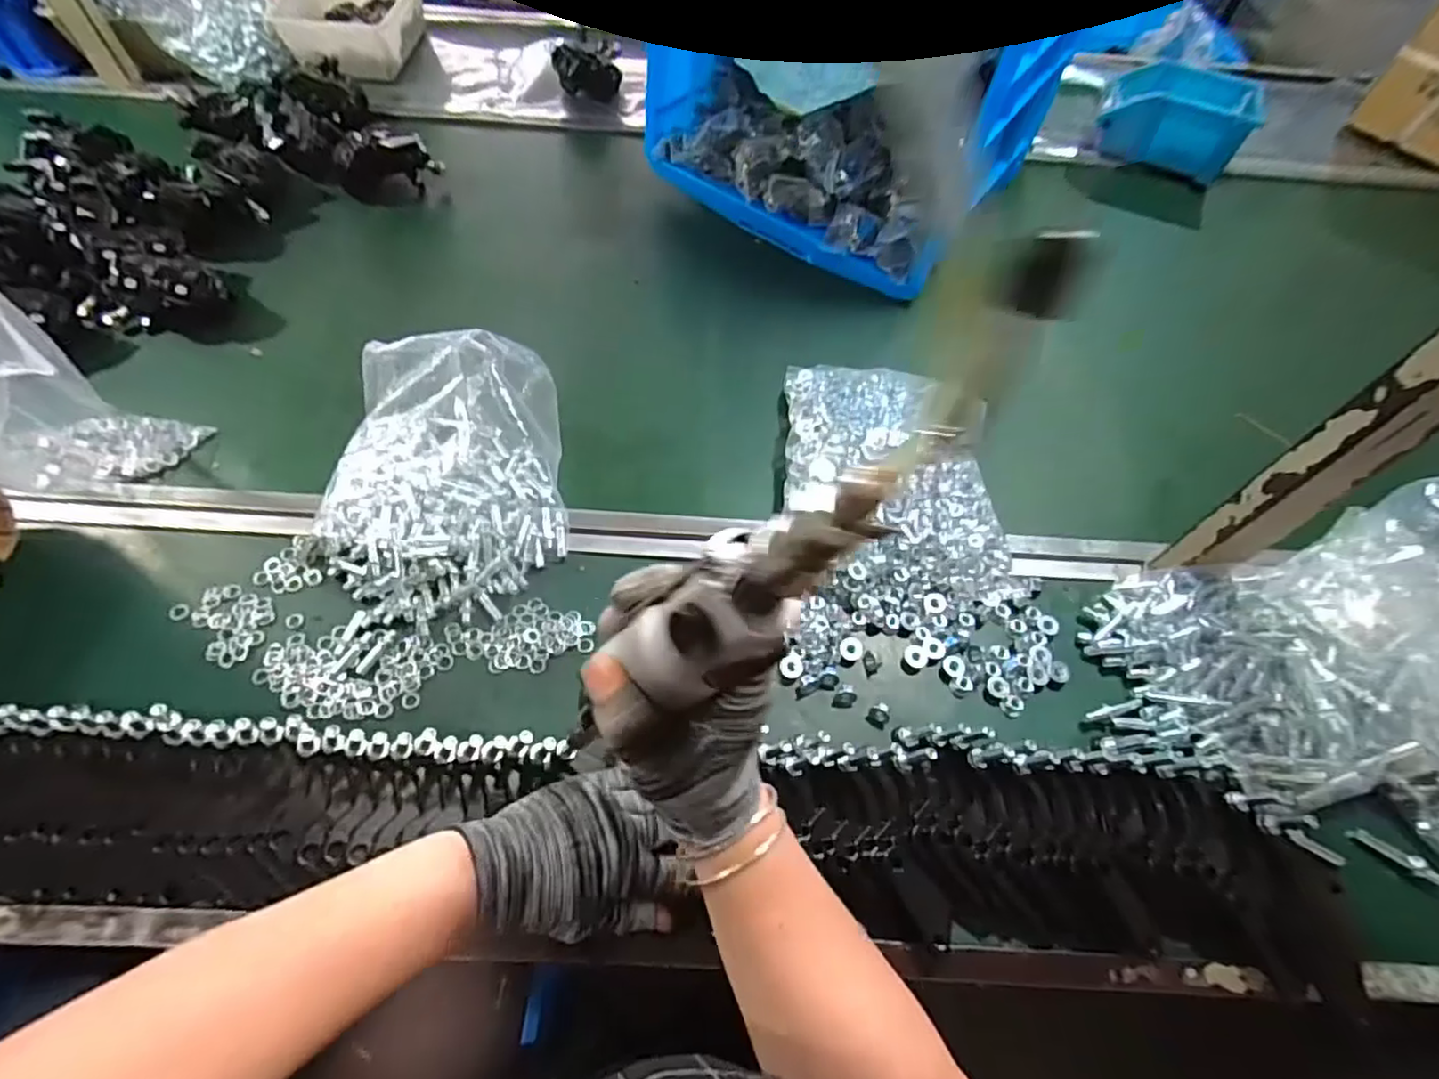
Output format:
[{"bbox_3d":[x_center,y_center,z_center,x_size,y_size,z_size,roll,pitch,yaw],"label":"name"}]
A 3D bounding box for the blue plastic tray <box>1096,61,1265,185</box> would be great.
[{"bbox_3d":[0.610,-0.568,0.877,0.177,0.069,0.167,27,60,13],"label":"blue plastic tray"}]

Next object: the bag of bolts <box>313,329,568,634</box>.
[{"bbox_3d":[-0.225,-0.060,0.531,0.181,0.093,0.231,-3,58,-5],"label":"bag of bolts"}]

